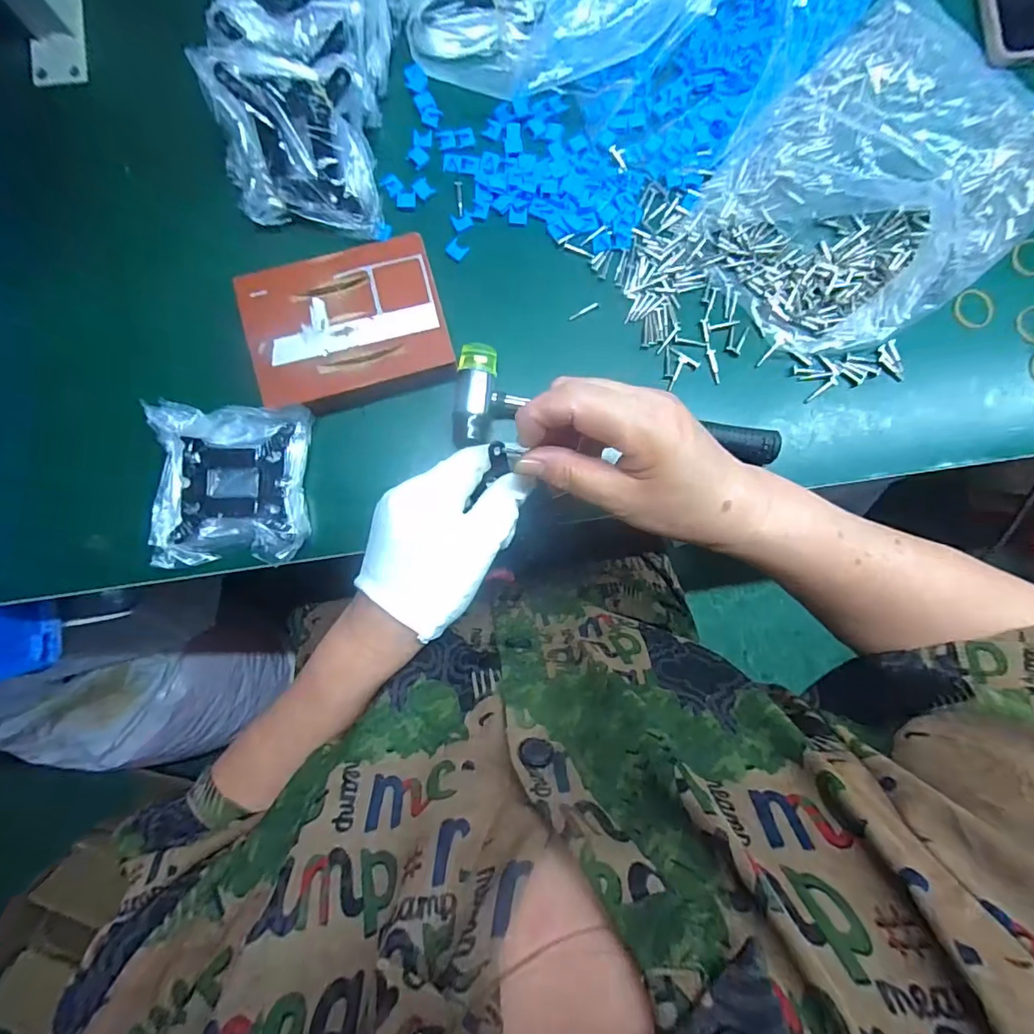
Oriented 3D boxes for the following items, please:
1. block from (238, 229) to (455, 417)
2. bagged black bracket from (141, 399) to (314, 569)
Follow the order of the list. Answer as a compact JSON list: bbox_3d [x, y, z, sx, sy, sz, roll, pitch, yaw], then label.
[{"bbox_3d":[-0.122,-0.135,0.363,0.138,0.030,0.106,-13,81,3],"label":"block"},{"bbox_3d":[-0.205,-0.022,0.356,0.102,0.034,0.114,3,82,5],"label":"bagged black bracket"}]

